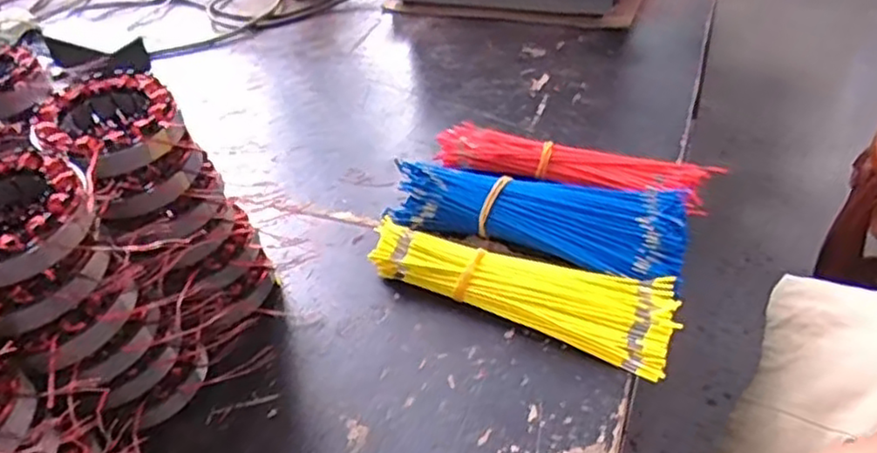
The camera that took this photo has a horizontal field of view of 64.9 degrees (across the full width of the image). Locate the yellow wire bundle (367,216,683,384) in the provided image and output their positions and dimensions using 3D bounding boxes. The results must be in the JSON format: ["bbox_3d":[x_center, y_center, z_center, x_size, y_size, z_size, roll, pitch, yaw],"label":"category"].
[{"bbox_3d":[0.063,0.043,0.537,0.237,0.034,0.071,18,45,24],"label":"yellow wire bundle"}]

